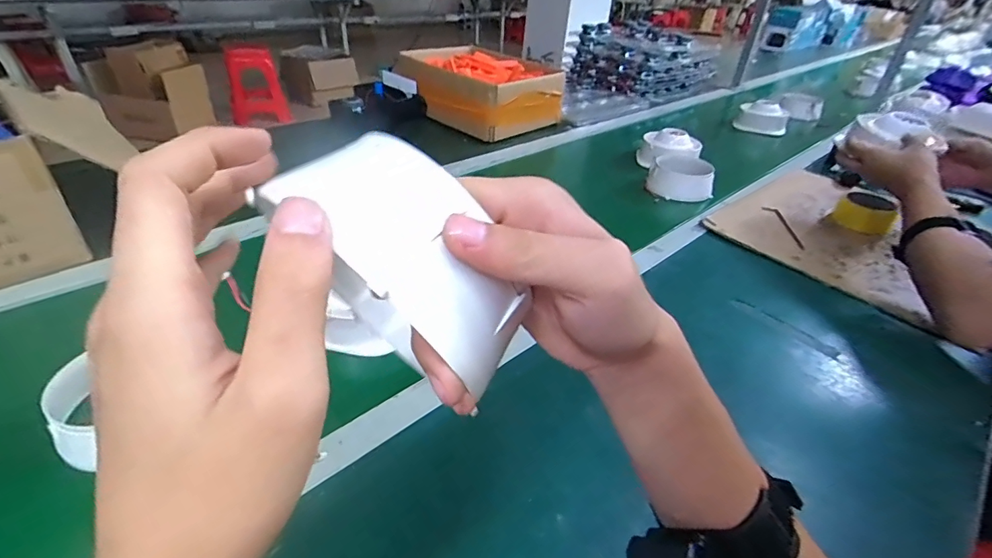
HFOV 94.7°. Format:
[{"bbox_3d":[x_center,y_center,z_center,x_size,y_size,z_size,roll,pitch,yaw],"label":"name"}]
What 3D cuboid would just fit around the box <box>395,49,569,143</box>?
[{"bbox_3d":[-0.035,-0.502,1.188,0.295,0.118,0.372,-26,45,-34],"label":"box"}]

